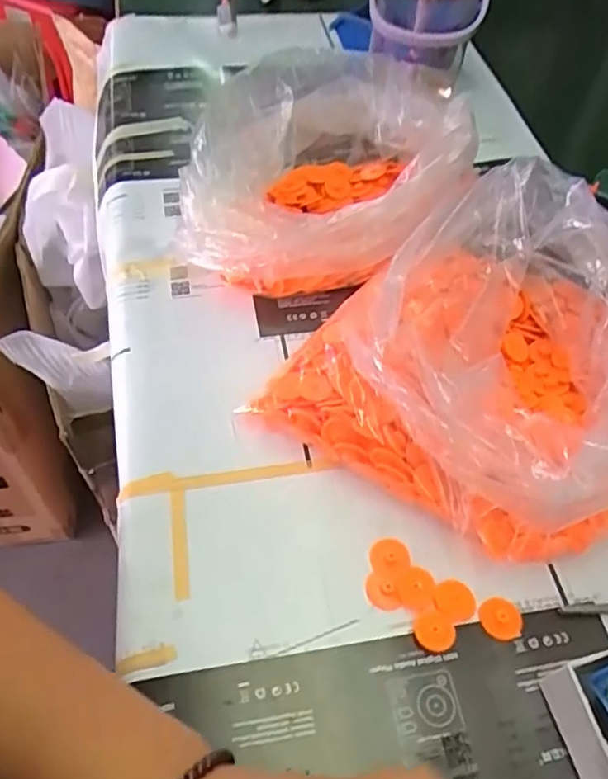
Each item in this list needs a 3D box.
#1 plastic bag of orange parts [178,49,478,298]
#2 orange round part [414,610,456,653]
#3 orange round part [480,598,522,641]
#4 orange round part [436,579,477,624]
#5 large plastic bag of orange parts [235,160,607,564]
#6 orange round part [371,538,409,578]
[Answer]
[{"bbox_3d":[0.016,-0.164,0.480,0.194,0.102,0.217,19,56,11],"label":"plastic bag of orange parts"},{"bbox_3d":[0.069,0.128,0.329,0.021,0.005,0.020,1,55,-1],"label":"orange round part"},{"bbox_3d":[0.106,0.123,0.335,0.021,0.005,0.021,1,55,-1],"label":"orange round part"},{"bbox_3d":[0.082,0.114,0.338,0.021,0.004,0.022,1,55,-1],"label":"orange round part"},{"bbox_3d":[0.122,-0.017,0.381,0.243,0.089,0.202,-38,64,-24],"label":"large plastic bag of orange parts"},{"bbox_3d":[0.049,0.096,0.353,0.021,0.006,0.020,1,55,-1],"label":"orange round part"}]

